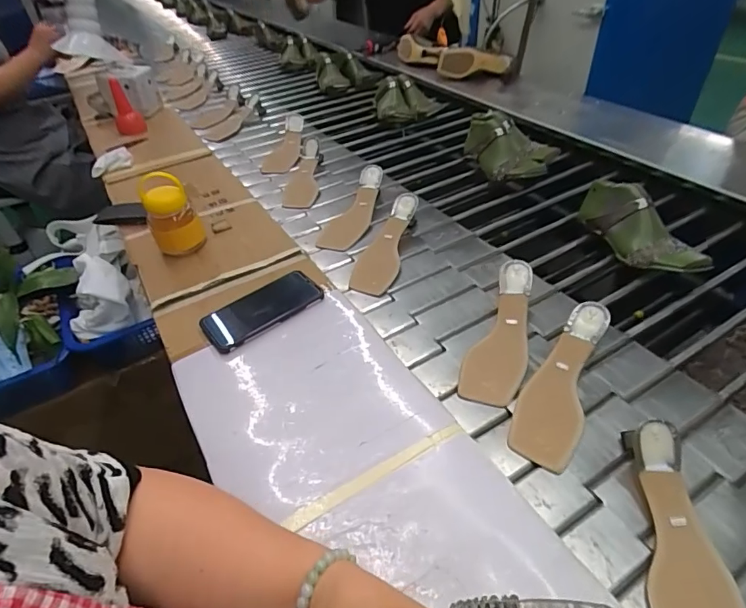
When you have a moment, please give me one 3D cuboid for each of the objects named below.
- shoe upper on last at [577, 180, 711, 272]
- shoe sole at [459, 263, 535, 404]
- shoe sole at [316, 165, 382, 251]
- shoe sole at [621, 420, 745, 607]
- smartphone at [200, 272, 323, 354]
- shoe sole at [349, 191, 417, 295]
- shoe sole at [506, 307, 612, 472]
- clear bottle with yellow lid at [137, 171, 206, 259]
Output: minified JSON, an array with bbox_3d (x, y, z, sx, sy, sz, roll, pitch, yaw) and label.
[{"bbox_3d":[0.427,-0.123,0.729,0.063,0.096,0.231,-18,43,-19],"label":"shoe upper on last"},{"bbox_3d":[0.178,0.036,0.614,0.072,0.021,0.226,14,60,18],"label":"shoe sole"},{"bbox_3d":[-0.036,-0.180,0.872,0.079,0.030,0.225,16,64,20],"label":"shoe sole"},{"bbox_3d":[0.280,0.211,0.405,0.065,0.062,0.214,2,40,4],"label":"shoe sole"},{"bbox_3d":[-0.151,0.009,0.630,0.167,0.017,0.075,-28,47,-29],"label":"smartphone"},{"bbox_3d":[0.023,-0.103,0.774,0.075,0.025,0.218,14,63,18],"label":"shoe sole"},{"bbox_3d":[0.231,0.093,0.550,0.070,0.024,0.224,21,62,24],"label":"shoe sole"},{"bbox_3d":[-0.324,-0.140,0.727,0.070,0.115,0.084,-23,44,-24],"label":"clear bottle with yellow lid"}]

